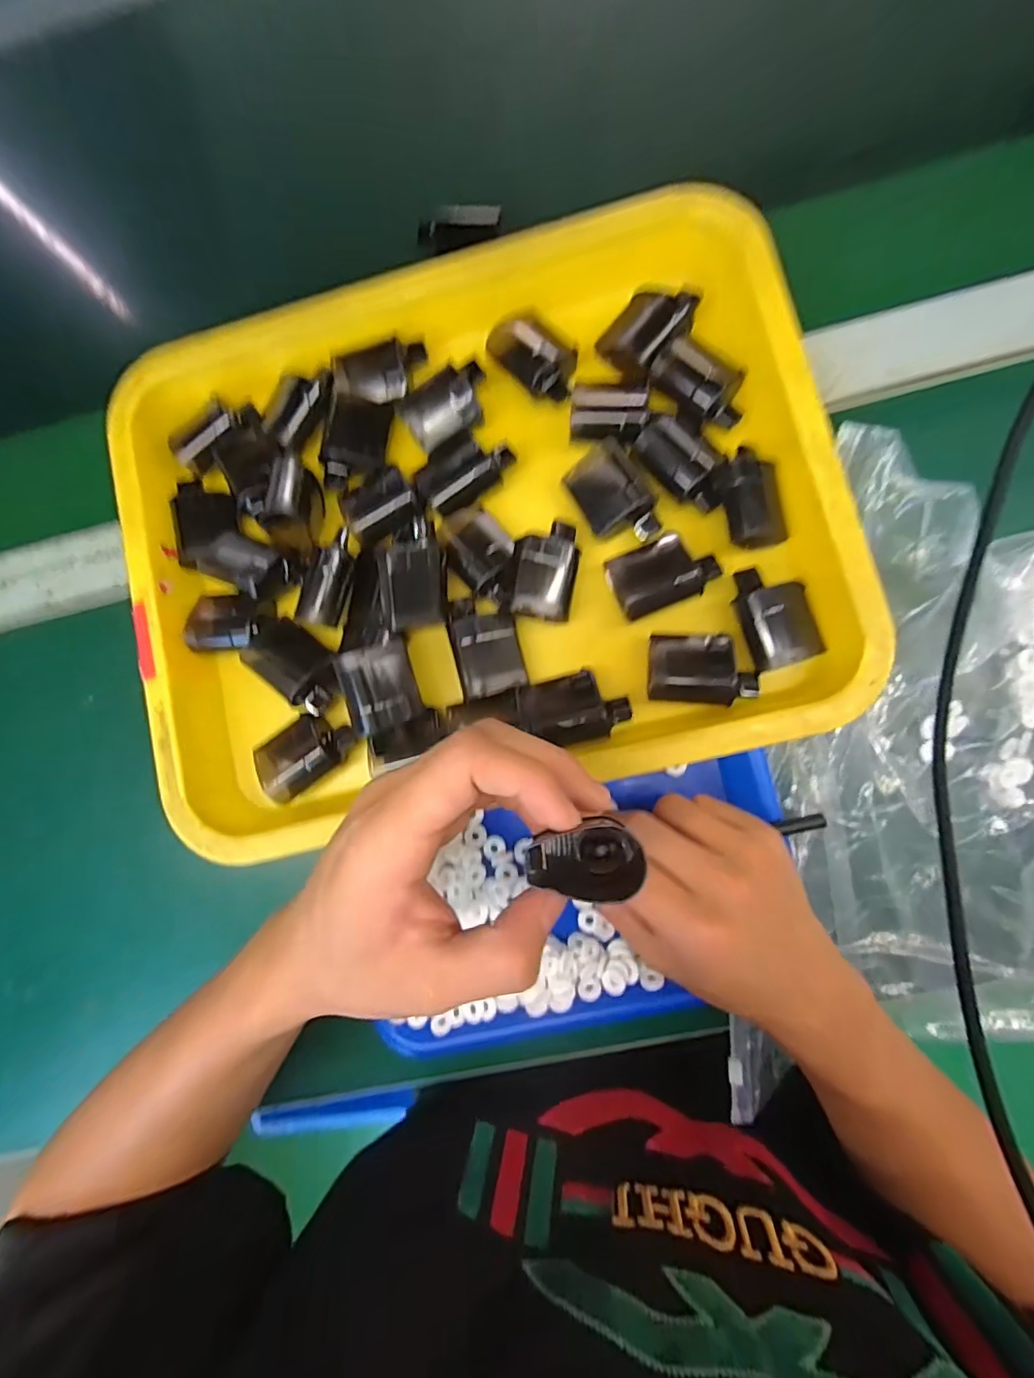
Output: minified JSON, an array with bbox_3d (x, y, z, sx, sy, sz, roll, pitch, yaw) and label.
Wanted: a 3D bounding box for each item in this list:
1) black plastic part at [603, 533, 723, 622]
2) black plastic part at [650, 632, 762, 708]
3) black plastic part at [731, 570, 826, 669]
[{"bbox_3d":[0.078,-0.062,0.279,0.055,0.012,0.035,-20,84,5],"label":"black plastic part"},{"bbox_3d":[0.097,-0.010,0.276,0.053,0.011,0.035,5,87,7],"label":"black plastic part"},{"bbox_3d":[0.136,-0.039,0.277,0.036,0.015,0.052,-18,84,5],"label":"black plastic part"}]

